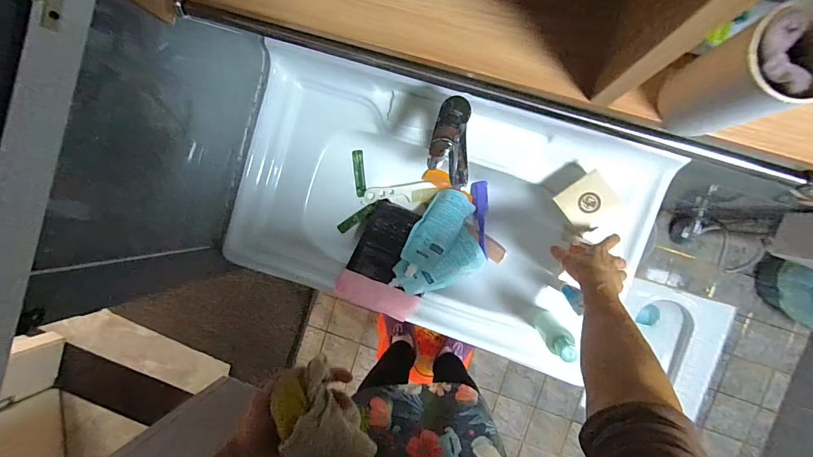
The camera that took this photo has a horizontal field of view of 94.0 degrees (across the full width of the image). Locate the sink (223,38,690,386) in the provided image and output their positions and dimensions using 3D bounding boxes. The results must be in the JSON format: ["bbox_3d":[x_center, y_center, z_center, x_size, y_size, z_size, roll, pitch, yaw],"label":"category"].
[{"bbox_3d":[0.047,-0.035,0.806,0.777,0.185,0.449,18,95,7],"label":"sink"}]

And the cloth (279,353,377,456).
[{"bbox_3d":[-0.084,0.195,0.371,0.056,0.055,0.108,-35,88,8],"label":"cloth"}]

